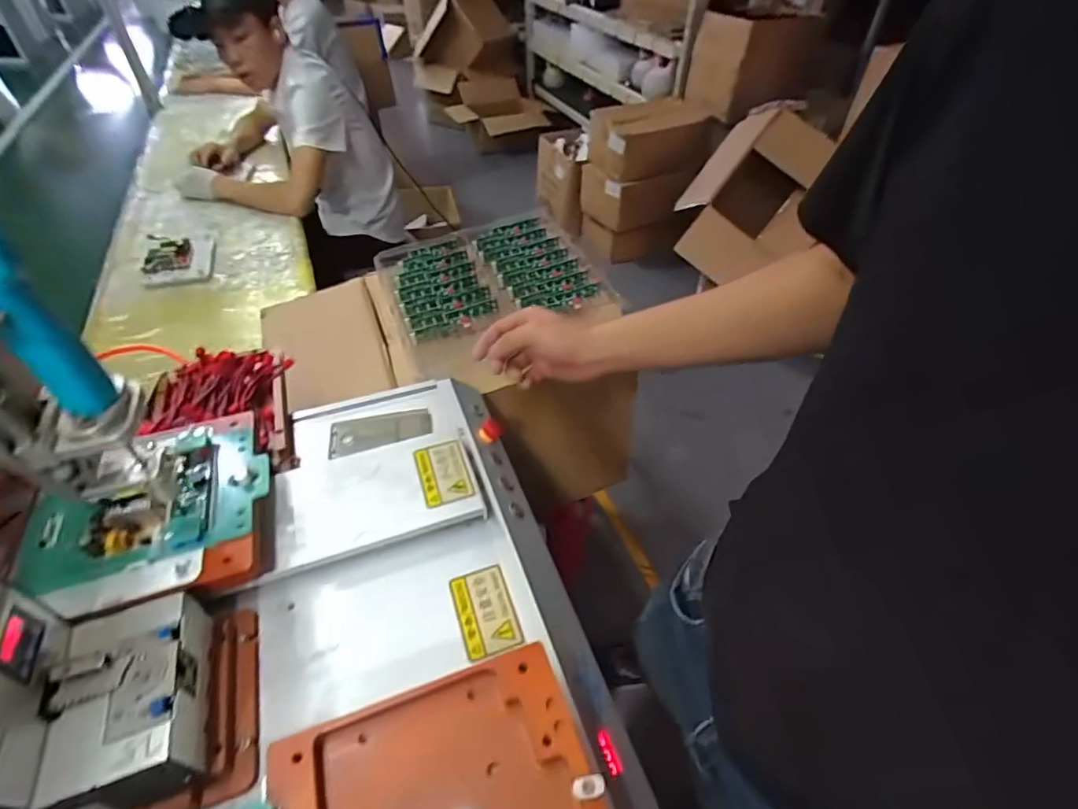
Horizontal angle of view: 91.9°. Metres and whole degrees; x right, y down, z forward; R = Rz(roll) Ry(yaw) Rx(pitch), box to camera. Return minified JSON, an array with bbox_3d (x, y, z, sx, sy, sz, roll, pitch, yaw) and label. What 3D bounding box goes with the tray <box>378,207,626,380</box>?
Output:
[{"bbox_3d":[-0.093,-0.233,0.965,0.370,0.024,0.353,-20,51,-8],"label":"tray"}]

